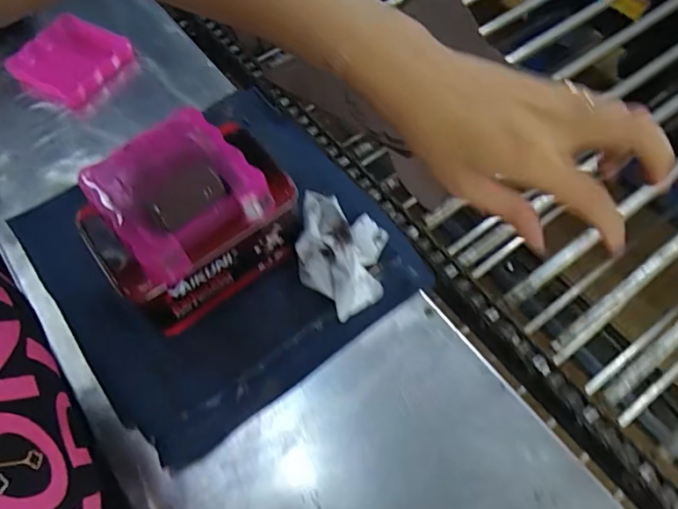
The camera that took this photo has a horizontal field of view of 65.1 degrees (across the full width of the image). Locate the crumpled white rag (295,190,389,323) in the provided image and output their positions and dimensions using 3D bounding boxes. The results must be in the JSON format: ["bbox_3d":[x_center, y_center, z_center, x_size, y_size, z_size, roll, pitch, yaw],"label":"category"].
[{"bbox_3d":[0.002,0.001,0.480,0.079,0.053,0.101,4,61,3],"label":"crumpled white rag"}]

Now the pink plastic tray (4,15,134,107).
[{"bbox_3d":[-0.317,-0.230,0.627,0.096,0.029,0.107,24,66,15],"label":"pink plastic tray"}]

